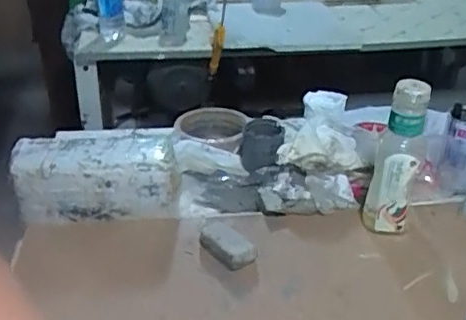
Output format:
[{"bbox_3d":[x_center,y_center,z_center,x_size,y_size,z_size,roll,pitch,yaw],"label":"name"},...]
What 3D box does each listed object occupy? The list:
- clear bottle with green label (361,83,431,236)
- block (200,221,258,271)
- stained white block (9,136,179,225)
[{"bbox_3d":[0.205,0.002,0.750,0.059,0.206,0.051,10,32,14],"label":"clear bottle with green label"},{"bbox_3d":[-0.009,0.107,0.753,0.045,0.019,0.089,-22,38,-33],"label":"block"},{"bbox_3d":[-0.187,0.024,0.815,0.213,0.079,0.106,-5,32,-10],"label":"stained white block"}]

